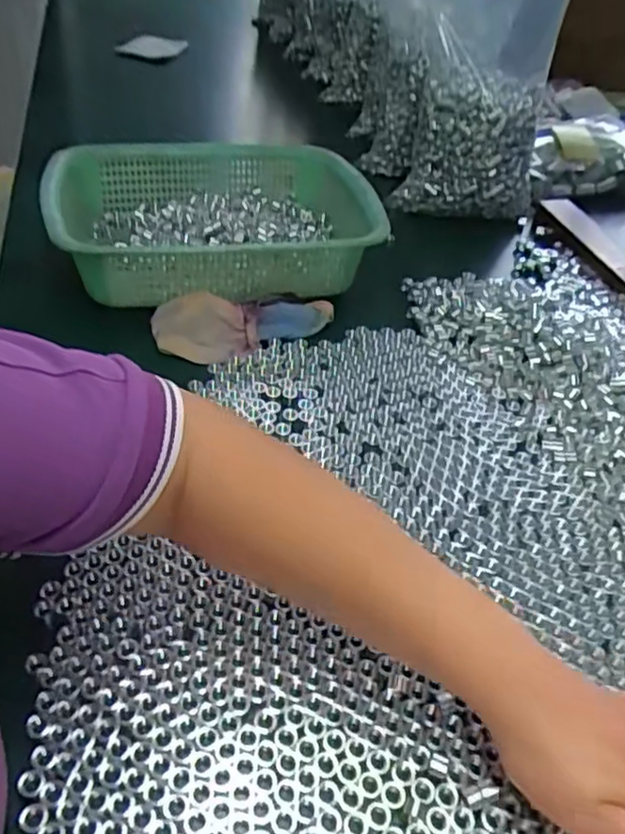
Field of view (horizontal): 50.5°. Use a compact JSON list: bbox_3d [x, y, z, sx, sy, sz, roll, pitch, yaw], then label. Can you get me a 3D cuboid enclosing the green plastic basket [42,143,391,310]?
[{"bbox_3d":[-0.097,-0.192,0.660,0.305,0.080,0.229,-4,45,-9],"label":"green plastic basket"}]

